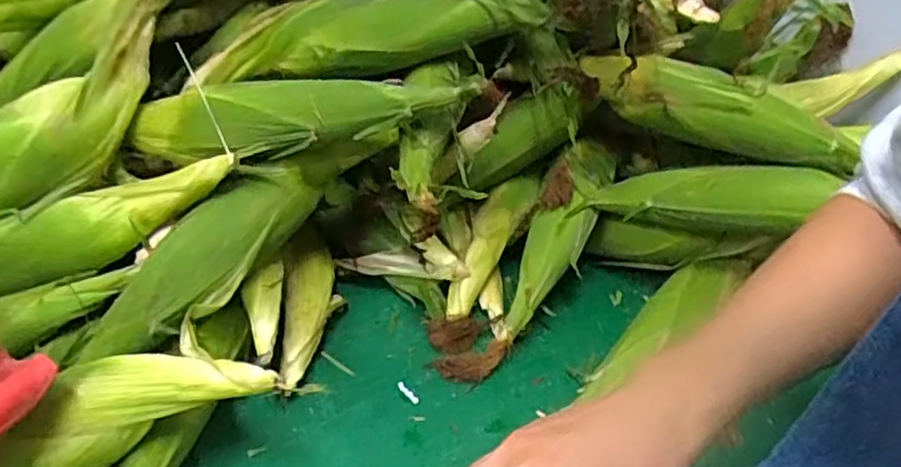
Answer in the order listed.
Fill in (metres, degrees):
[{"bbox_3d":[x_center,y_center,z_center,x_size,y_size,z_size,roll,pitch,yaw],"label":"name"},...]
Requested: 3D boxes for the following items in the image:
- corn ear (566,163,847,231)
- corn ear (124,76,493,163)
[{"bbox_3d":[0.238,-0.033,0.648,0.228,0.050,0.055,1,34,26],"label":"corn ear"},{"bbox_3d":[-0.123,-0.093,0.567,0.296,0.051,0.063,-6,39,3],"label":"corn ear"}]

